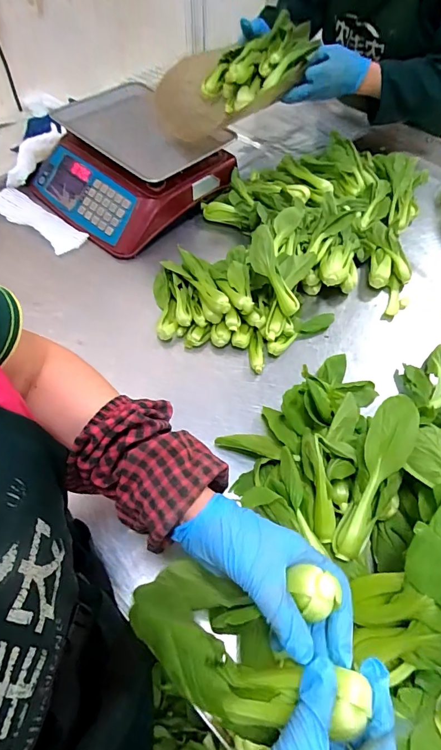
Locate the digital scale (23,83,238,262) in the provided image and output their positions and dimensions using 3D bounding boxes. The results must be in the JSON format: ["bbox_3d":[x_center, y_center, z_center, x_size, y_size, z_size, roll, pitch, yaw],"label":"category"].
[{"bbox_3d":[-0.187,-0.437,0.862,0.321,0.139,0.341,37,64,21],"label":"digital scale"}]

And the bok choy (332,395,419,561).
[{"bbox_3d":[0.183,0.121,0.481,0.054,0.026,0.194,21,88,12],"label":"bok choy"}]

